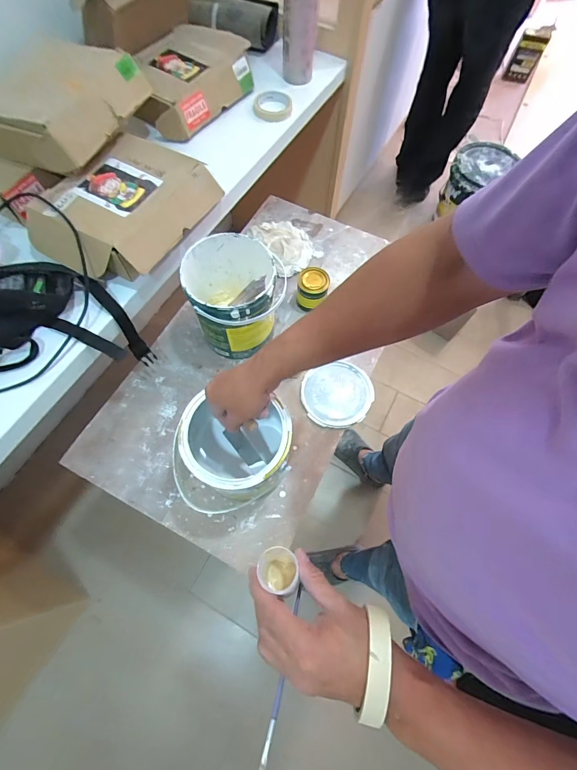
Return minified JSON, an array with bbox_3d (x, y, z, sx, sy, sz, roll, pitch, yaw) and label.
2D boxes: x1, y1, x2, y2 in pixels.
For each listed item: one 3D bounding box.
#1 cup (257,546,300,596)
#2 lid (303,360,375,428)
[{"bbox_3d":[-0.011,0.188,0.354,0.039,0.046,0.037,1,66,-2],"label":"cup"},{"bbox_3d":[0.107,0.022,0.754,0.155,0.013,0.139,-17,68,-10],"label":"lid"}]

